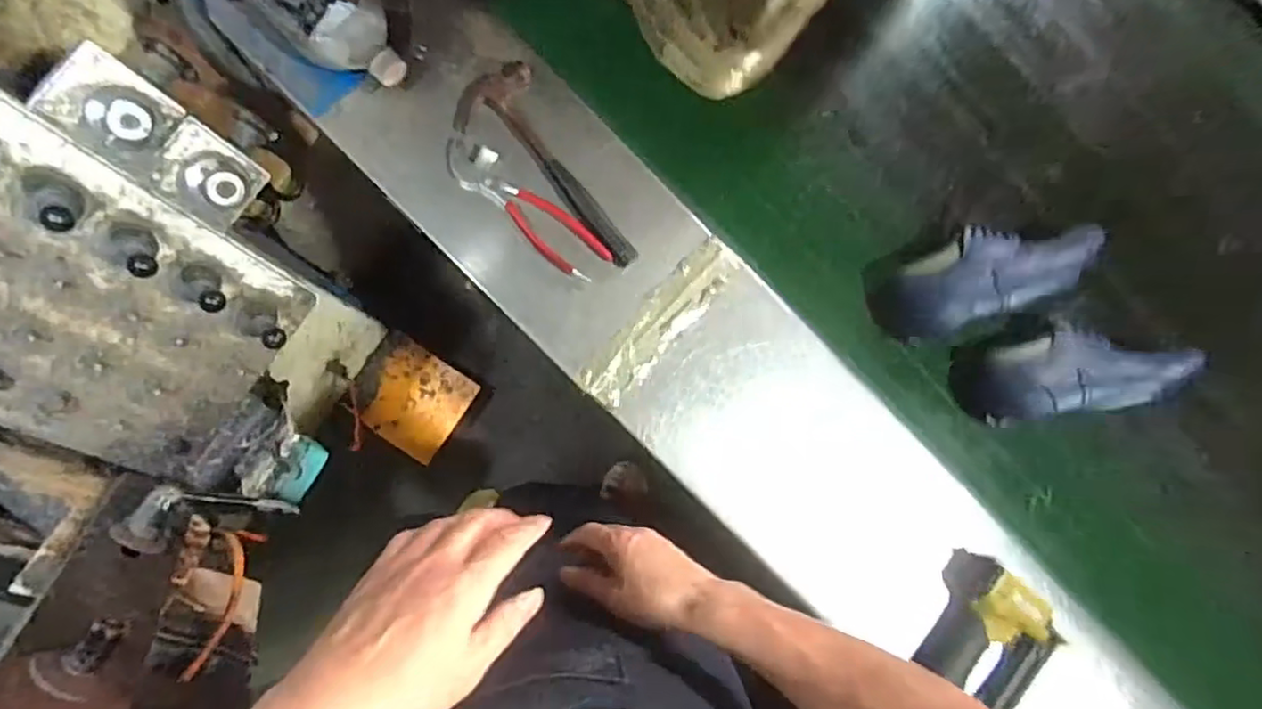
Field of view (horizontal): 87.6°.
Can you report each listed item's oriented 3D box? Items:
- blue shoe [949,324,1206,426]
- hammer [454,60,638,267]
[{"bbox_3d":[0.512,0.021,0.745,0.267,0.078,0.103,-4,87,9],"label":"blue shoe"},{"bbox_3d":[-0.084,-0.186,0.680,0.088,0.026,0.240,-36,92,-9],"label":"hammer"}]

